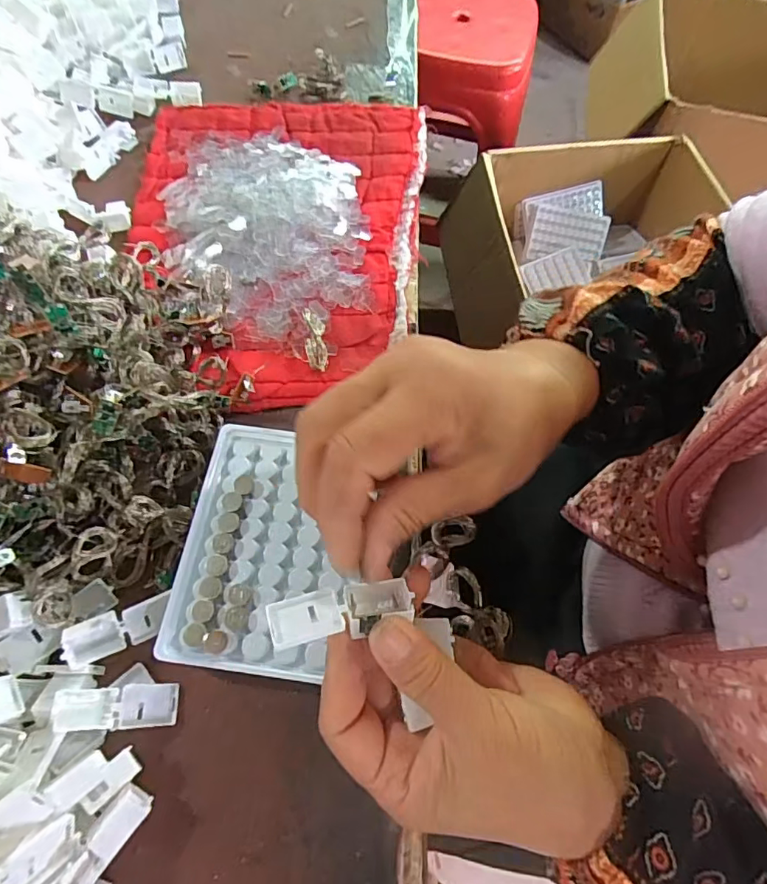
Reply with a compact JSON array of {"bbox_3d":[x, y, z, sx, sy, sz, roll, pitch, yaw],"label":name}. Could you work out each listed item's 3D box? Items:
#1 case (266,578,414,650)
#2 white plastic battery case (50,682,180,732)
[{"bbox_3d":[-0.016,0.066,0.204,0.054,0.013,0.022,-6,40,-22],"label":"case"},{"bbox_3d":[-0.130,0.130,0.255,0.055,0.008,0.019,13,62,-29],"label":"white plastic battery case"}]

